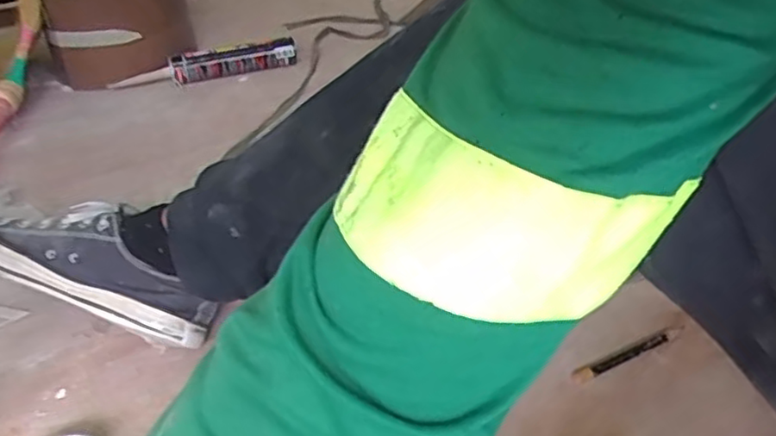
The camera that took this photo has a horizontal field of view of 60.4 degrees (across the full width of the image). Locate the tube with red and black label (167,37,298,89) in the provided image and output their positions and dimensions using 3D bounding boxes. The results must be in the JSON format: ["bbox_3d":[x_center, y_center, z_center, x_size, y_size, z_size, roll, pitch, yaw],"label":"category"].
[{"bbox_3d":[-0.268,-0.276,1.168,0.224,0.053,0.042,-20,38,-22],"label":"tube with red and black label"}]

